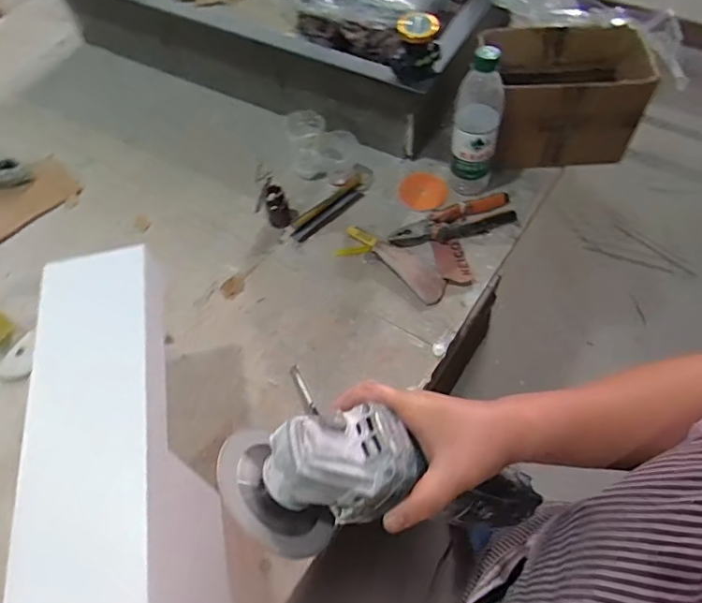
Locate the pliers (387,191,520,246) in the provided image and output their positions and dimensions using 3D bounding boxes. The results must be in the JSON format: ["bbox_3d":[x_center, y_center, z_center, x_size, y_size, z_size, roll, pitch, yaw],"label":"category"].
[{"bbox_3d":[0.160,-0.121,0.814,0.204,0.016,0.059,-18,59,-10],"label":"pliers"}]

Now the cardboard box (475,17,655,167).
[{"bbox_3d":[0.346,-0.334,0.854,0.255,0.157,0.154,-4,58,-1],"label":"cardboard box"}]

